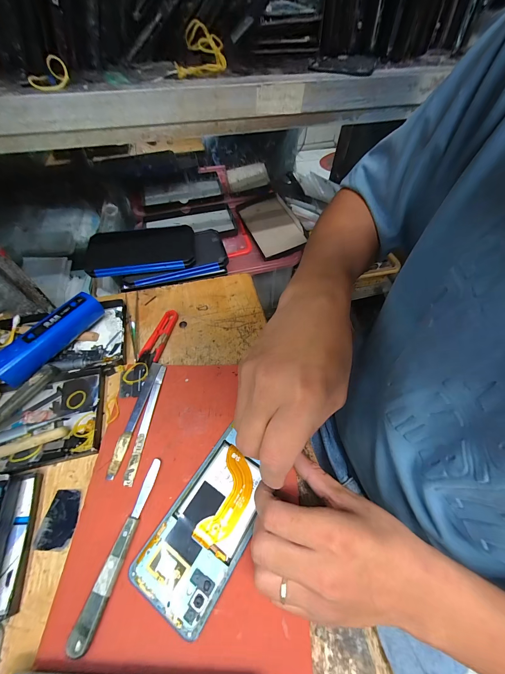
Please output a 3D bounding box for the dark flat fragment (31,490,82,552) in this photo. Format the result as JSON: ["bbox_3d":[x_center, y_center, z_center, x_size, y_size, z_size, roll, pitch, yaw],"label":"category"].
[{"bbox_3d":[-0.178,0.167,0.242,0.030,0.004,0.045,3,55,-1],"label":"dark flat fragment"}]

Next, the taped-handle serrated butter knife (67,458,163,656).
[{"bbox_3d":[-0.110,0.176,0.226,0.015,0.009,0.130,14,55,7],"label":"taped-handle serrated butter knife"}]

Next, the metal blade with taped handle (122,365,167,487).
[{"bbox_3d":[-0.117,0.090,0.289,0.010,0.005,0.128,5,55,0],"label":"metal blade with taped handle"}]

